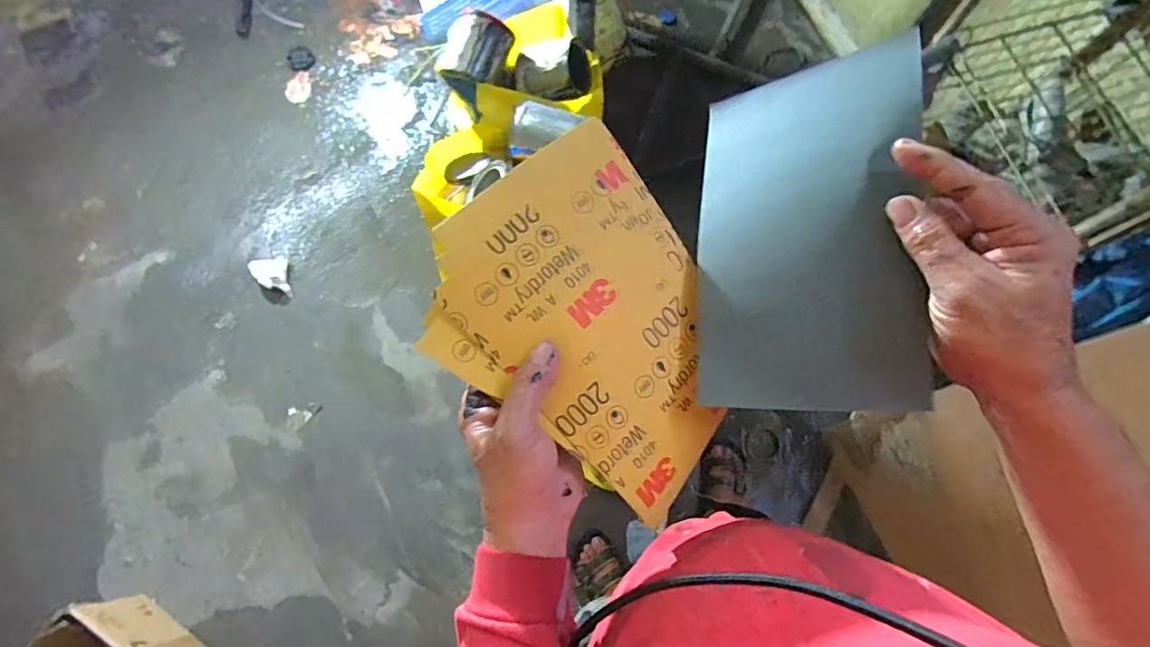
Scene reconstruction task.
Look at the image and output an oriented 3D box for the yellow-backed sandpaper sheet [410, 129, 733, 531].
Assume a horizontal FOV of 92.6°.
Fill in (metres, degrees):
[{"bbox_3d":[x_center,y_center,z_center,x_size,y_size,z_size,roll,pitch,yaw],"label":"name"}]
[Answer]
[{"bbox_3d":[0.015,0.009,0.384,0.182,0.016,0.245,-36,93,-9],"label":"yellow-backed sandpaper sheet"}]

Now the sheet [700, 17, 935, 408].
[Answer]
[{"bbox_3d":[0.151,-0.057,0.364,0.134,0.028,0.222,-1,88,27],"label":"sheet"}]

